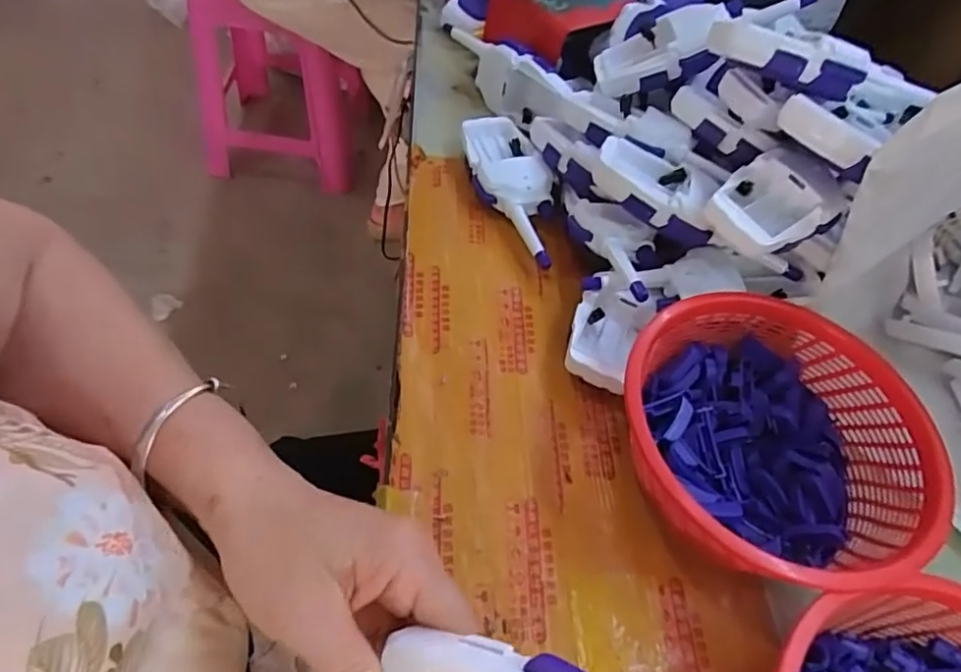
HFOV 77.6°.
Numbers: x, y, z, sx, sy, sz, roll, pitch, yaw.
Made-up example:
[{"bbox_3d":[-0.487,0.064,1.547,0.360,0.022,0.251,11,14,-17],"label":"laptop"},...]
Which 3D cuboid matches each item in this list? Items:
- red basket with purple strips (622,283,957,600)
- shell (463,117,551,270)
[{"bbox_3d":[0.172,0.063,0.365,0.174,0.065,0.181,-3,56,-11],"label":"red basket with purple strips"},{"bbox_3d":[0.029,-0.126,0.512,0.058,0.034,0.159,-13,59,-17],"label":"shell"}]

